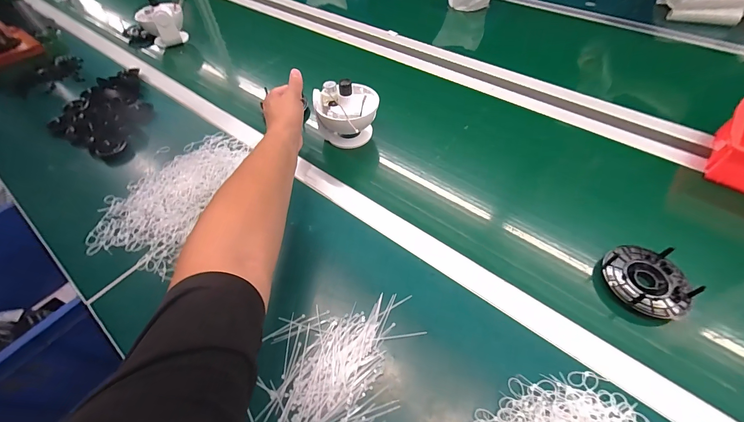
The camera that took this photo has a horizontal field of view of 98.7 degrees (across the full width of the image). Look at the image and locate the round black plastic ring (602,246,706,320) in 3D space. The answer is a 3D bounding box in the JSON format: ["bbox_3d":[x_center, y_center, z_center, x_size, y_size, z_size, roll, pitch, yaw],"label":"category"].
[{"bbox_3d":[0.369,0.095,0.436,0.098,0.043,0.099,-1,53,1],"label":"round black plastic ring"}]

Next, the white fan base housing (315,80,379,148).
[{"bbox_3d":[-0.036,-0.185,0.622,0.116,0.114,0.114,36,62,25],"label":"white fan base housing"}]

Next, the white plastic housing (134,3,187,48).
[{"bbox_3d":[-0.598,-0.538,0.920,0.120,0.096,0.104,-31,56,-19],"label":"white plastic housing"}]

